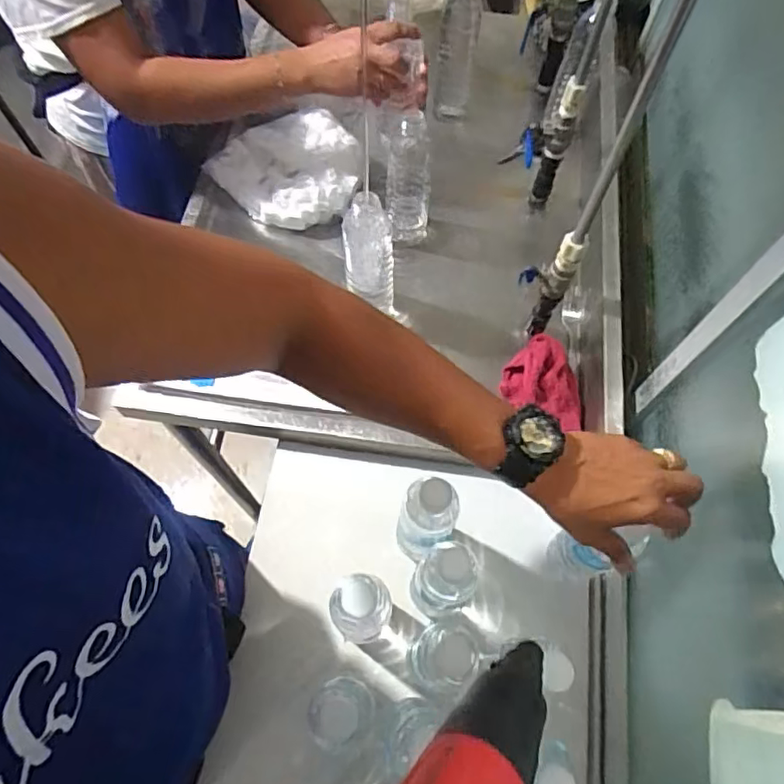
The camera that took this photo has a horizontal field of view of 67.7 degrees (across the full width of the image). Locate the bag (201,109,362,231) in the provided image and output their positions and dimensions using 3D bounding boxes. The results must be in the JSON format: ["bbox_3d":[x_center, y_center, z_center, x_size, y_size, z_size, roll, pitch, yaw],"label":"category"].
[{"bbox_3d":[-0.156,-0.329,0.871,0.217,0.055,0.181,-20,68,-11],"label":"bag"}]

